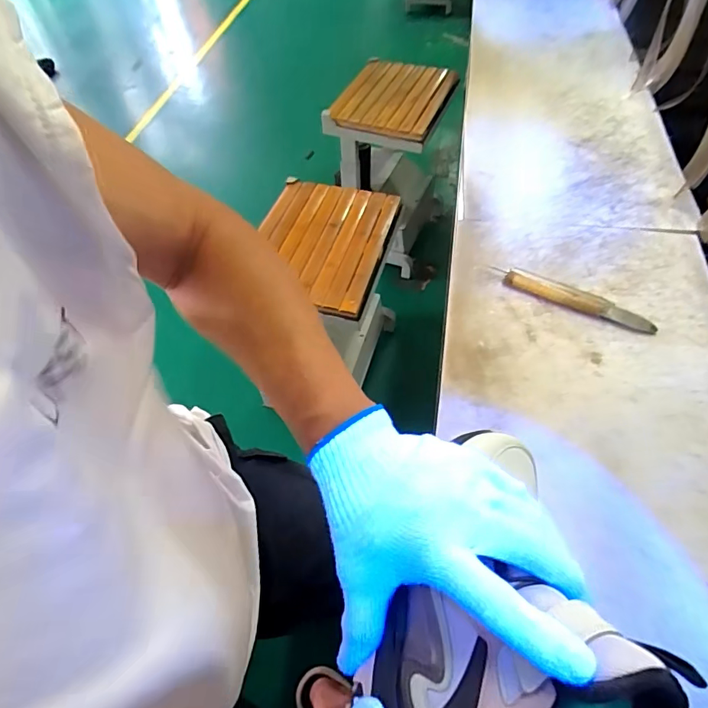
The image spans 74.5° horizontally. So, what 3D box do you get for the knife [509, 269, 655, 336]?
[{"bbox_3d":[0.254,-0.060,0.529,0.163,0.017,0.020,25,60,20],"label":"knife"}]

